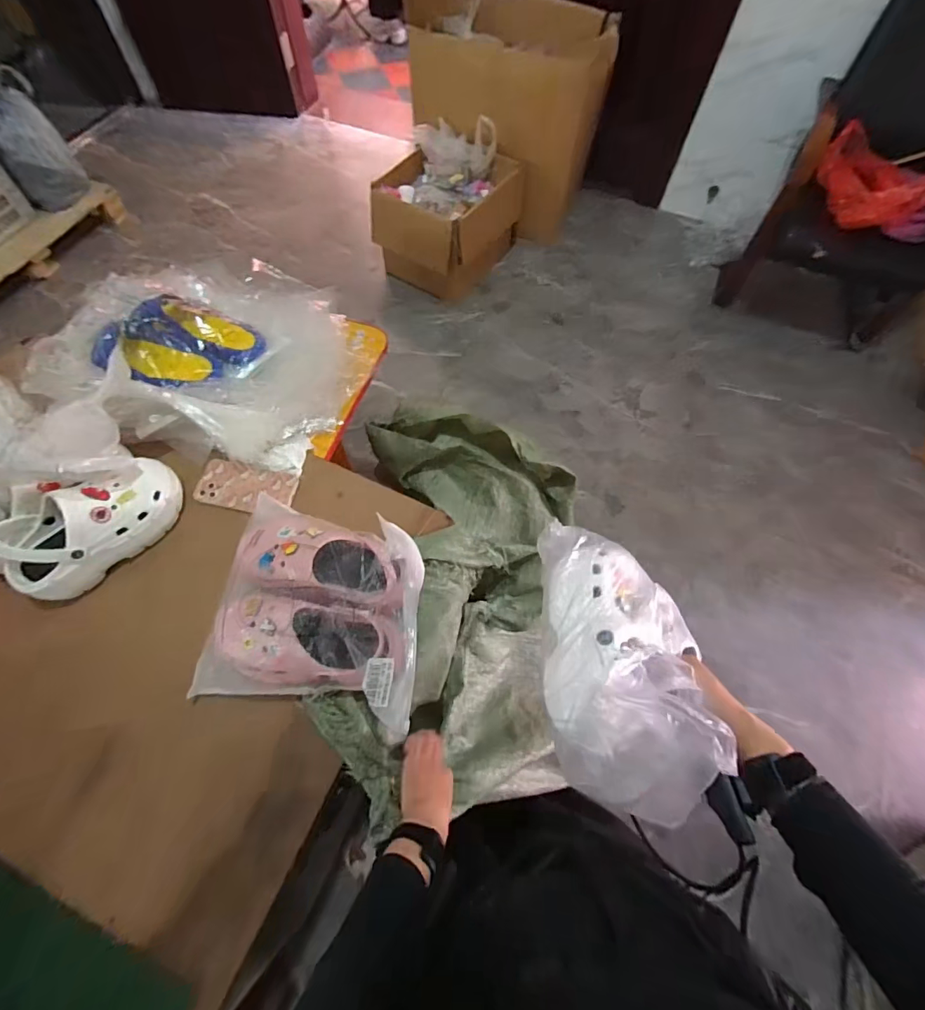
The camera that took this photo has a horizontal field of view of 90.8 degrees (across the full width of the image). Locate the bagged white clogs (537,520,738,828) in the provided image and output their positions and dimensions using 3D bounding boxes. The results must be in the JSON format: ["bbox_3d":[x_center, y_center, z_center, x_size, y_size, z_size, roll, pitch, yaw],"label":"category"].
[{"bbox_3d":[0.187,0.152,0.485,0.199,0.135,0.273,32,38,-20],"label":"bagged white clogs"}]

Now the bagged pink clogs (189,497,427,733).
[{"bbox_3d":[-0.199,0.132,0.628,0.294,0.110,0.264,9,65,3],"label":"bagged pink clogs"}]

